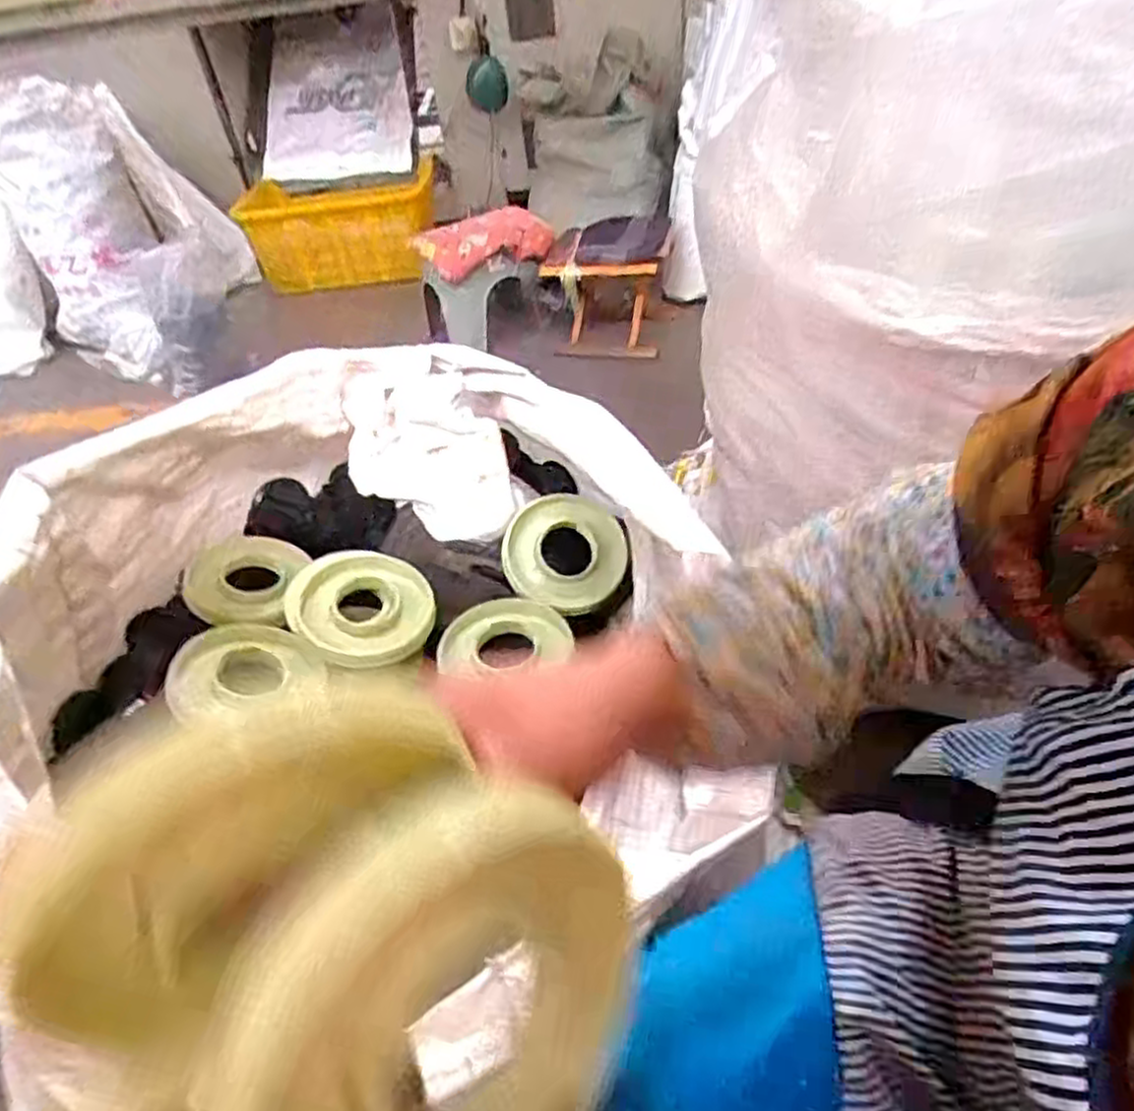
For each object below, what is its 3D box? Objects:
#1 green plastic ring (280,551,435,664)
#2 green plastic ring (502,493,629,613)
[{"bbox_3d":[-0.203,0.046,0.771,0.122,0.025,0.155,-23,59,-33],"label":"green plastic ring"},{"bbox_3d":[-0.001,-0.005,0.811,0.126,0.021,0.130,2,73,-6],"label":"green plastic ring"}]

